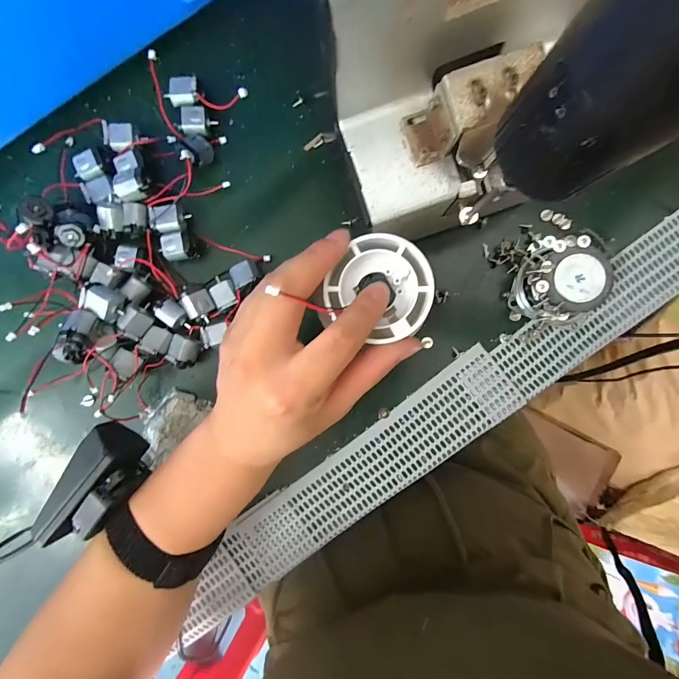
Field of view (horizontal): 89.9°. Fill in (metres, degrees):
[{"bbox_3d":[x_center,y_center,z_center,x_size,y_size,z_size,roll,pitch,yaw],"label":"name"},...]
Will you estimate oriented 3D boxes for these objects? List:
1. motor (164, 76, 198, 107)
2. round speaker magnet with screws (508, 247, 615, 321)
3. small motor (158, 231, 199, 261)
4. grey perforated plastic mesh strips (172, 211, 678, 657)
[{"bbox_3d":[-0.110,-0.172,0.237,0.023,0.009,0.016,-4,88,4],"label":"motor"},{"bbox_3d":[0.149,-0.037,0.232,0.047,0.030,0.045,0,89,4],"label":"round speaker magnet with screws"},{"bbox_3d":[-0.117,-0.066,0.249,0.022,0.017,0.020,0,89,4],"label":"small motor"},{"bbox_3d":[0.071,0.060,0.248,0.461,0.005,0.051,-37,87,2],"label":"grey perforated plastic mesh strips"}]

